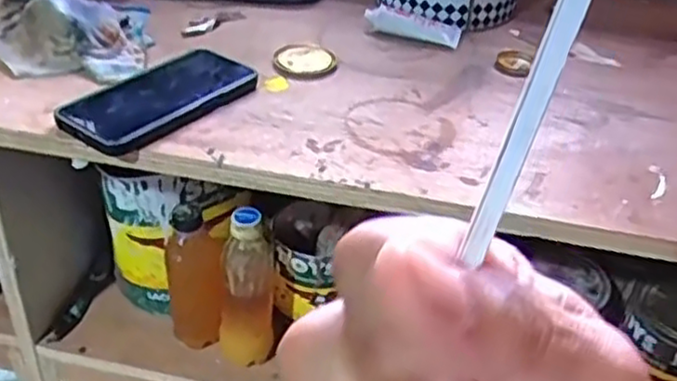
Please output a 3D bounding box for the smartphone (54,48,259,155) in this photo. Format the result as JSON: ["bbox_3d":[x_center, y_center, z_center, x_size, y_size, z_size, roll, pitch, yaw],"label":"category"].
[{"bbox_3d":[-0.150,-0.082,0.602,0.167,0.016,0.085,-31,57,-35],"label":"smartphone"}]

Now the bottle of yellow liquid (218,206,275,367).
[{"bbox_3d":[-0.096,0.101,0.751,0.062,0.187,0.057,4,37,-6],"label":"bottle of yellow liquid"}]

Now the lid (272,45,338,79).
[{"bbox_3d":[-0.032,-0.125,0.686,0.059,0.014,0.057,6,37,-4],"label":"lid"}]

